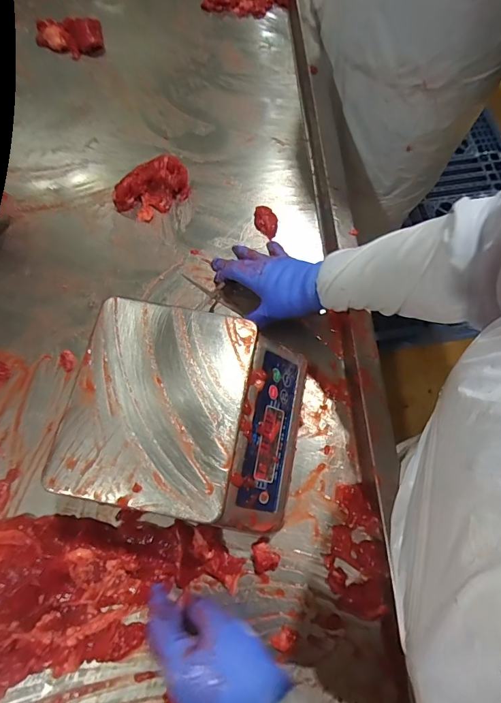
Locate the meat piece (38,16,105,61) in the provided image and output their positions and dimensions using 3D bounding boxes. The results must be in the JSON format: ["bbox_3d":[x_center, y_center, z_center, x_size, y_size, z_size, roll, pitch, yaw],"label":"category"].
[{"bbox_3d":[-0.370,-0.645,0.796,0.140,0.032,0.092,0,70,2],"label":"meat piece"}]

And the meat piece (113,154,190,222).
[{"bbox_3d":[-0.157,-0.266,0.633,0.126,0.044,0.067,-36,73,-11],"label":"meat piece"}]

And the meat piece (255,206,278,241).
[{"bbox_3d":[0.025,-0.210,0.629,0.037,0.009,0.055,1,70,2],"label":"meat piece"}]

